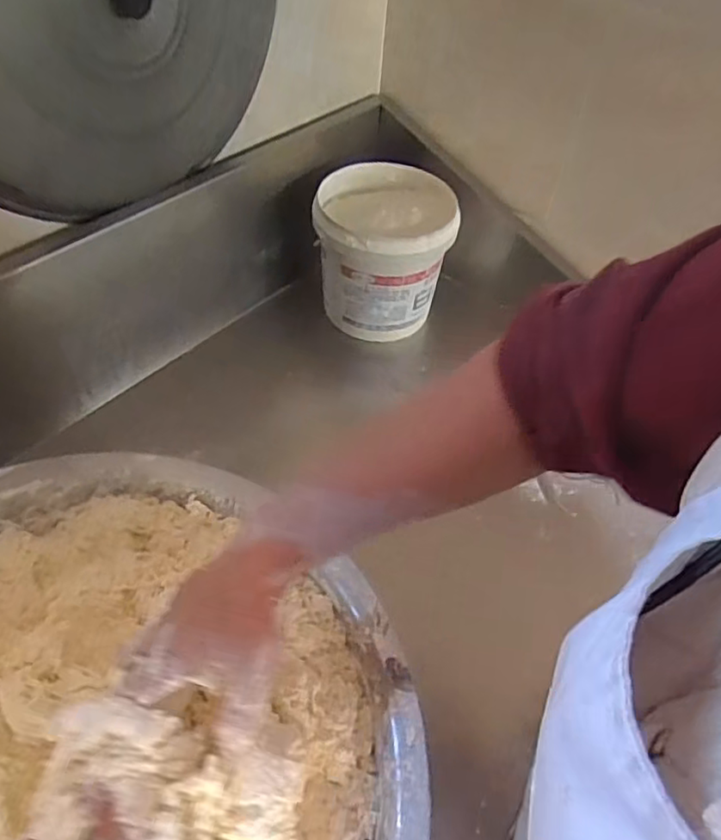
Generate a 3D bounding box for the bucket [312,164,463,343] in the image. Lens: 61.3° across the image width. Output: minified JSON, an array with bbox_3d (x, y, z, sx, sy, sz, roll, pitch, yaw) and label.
[{"bbox_3d":[0.033,-0.258,0.958,0.207,0.185,0.203,3,50,-3],"label":"bucket"}]

